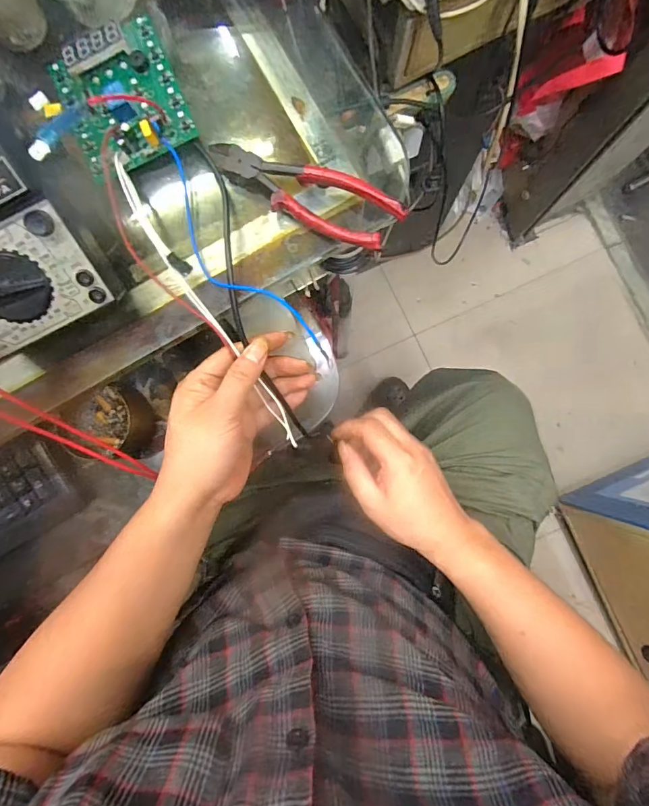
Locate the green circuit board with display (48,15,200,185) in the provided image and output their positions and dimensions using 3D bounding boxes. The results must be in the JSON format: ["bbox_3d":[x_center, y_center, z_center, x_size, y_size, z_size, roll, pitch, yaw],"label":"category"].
[{"bbox_3d":[-0.159,-0.238,0.328,0.087,0.019,0.107,-24,86,0],"label":"green circuit board with display"}]

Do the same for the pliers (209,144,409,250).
[{"bbox_3d":[-0.017,-0.159,0.316,0.153,0.015,0.045,24,88,3],"label":"pliers"}]

